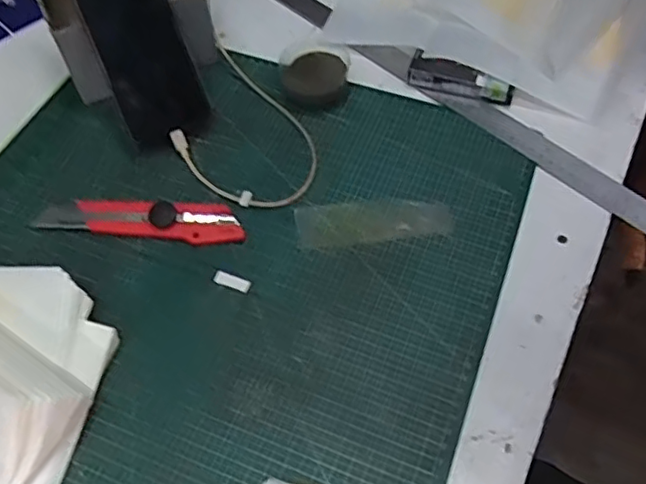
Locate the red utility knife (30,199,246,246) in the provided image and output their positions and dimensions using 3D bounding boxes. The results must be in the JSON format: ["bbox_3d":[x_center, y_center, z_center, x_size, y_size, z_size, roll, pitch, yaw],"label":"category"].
[{"bbox_3d":[-0.147,-0.019,0.484,0.167,0.014,0.034,3,57,3],"label":"red utility knife"}]

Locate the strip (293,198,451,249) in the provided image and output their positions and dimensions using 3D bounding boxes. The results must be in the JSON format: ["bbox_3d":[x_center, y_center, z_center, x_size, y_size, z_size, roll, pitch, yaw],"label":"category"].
[{"bbox_3d":[0.040,-0.017,0.486,0.122,0.004,0.041,-6,53,-1],"label":"strip"}]

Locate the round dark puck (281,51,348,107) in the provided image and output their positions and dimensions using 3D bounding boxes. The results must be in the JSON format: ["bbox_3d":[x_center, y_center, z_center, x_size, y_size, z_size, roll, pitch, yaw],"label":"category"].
[{"bbox_3d":[-0.008,-0.146,0.544,0.057,0.019,0.049,0,57,2],"label":"round dark puck"}]

